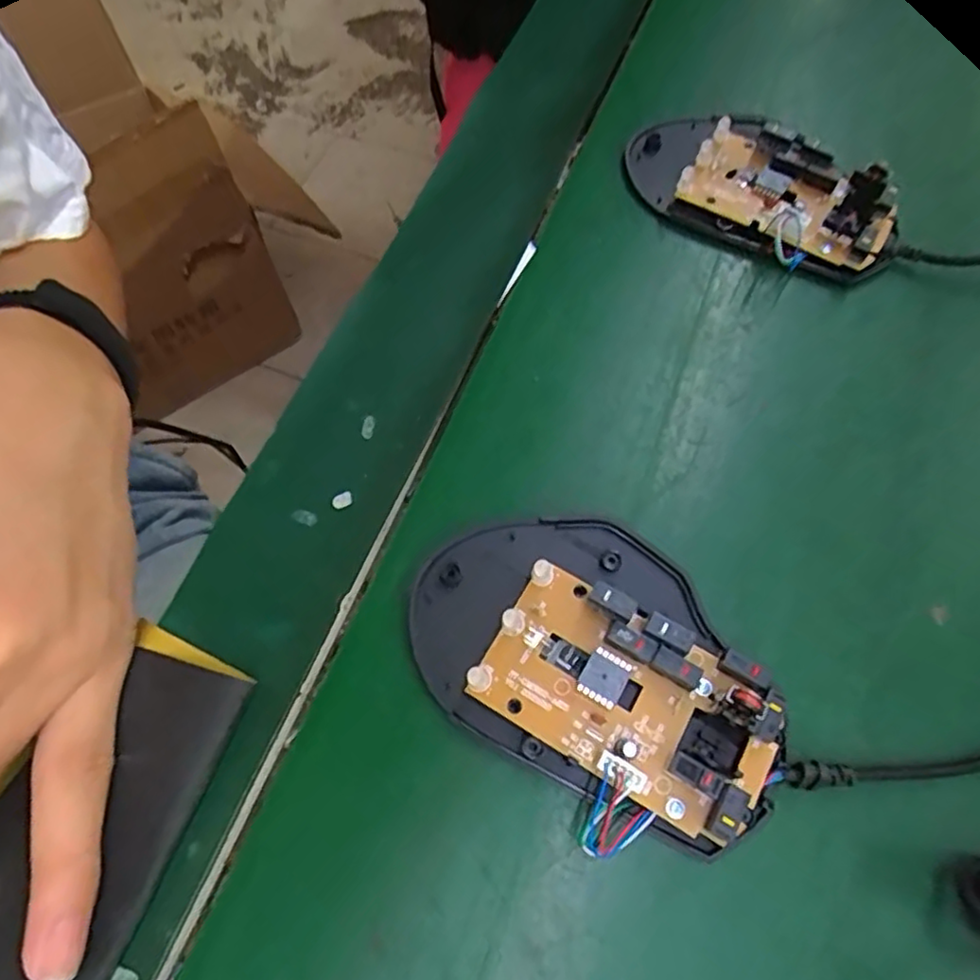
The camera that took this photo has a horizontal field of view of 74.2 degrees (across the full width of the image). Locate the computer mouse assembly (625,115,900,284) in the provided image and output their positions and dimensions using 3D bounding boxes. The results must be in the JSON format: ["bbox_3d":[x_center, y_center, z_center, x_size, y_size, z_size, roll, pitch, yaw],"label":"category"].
[{"bbox_3d":[0.112,-0.130,0.264,0.112,0.024,0.072,34,72,14],"label":"computer mouse assembly"}]

